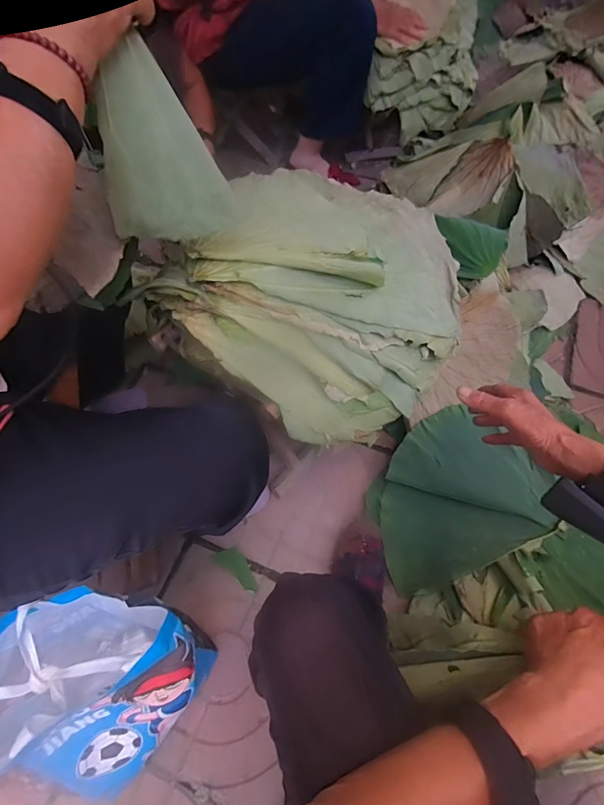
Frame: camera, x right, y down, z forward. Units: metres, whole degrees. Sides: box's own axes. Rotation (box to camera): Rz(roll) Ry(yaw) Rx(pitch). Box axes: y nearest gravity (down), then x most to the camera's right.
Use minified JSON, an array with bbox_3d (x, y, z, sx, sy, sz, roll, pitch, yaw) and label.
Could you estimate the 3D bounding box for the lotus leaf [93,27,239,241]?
[{"bbox_3d":[-0.144,-0.246,0.421,0.113,0.154,0.076,-38,65,-19],"label":"lotus leaf"}]

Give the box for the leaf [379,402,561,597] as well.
[{"bbox_3d":[0.266,0.151,0.756,0.308,0.091,0.264,-22,60,-10],"label":"leaf"}]

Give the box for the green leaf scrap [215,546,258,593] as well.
[{"bbox_3d":[-0.114,0.305,0.770,0.097,0.006,0.038,37,67,22],"label":"green leaf scrap"}]

